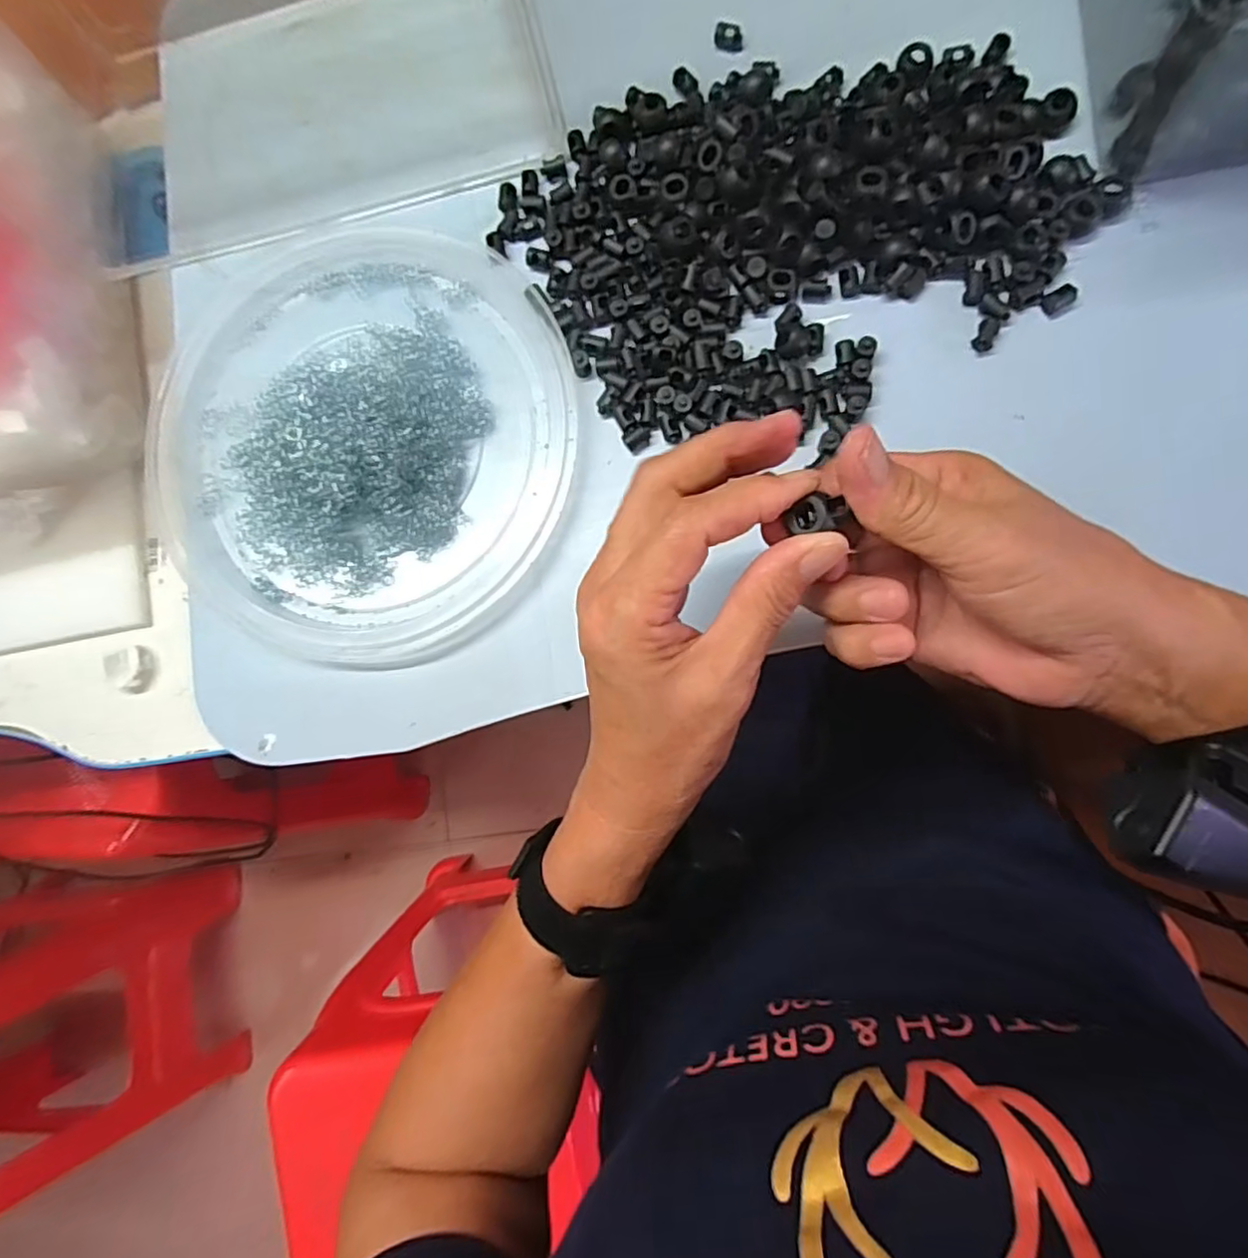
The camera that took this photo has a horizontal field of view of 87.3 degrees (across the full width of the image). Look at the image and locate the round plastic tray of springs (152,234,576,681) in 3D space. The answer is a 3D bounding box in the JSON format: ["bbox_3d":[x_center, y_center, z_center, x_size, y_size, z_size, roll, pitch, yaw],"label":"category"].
[{"bbox_3d":[-0.150,-0.107,0.342,0.241,0.044,0.232,-1,86,8],"label":"round plastic tray of springs"}]

